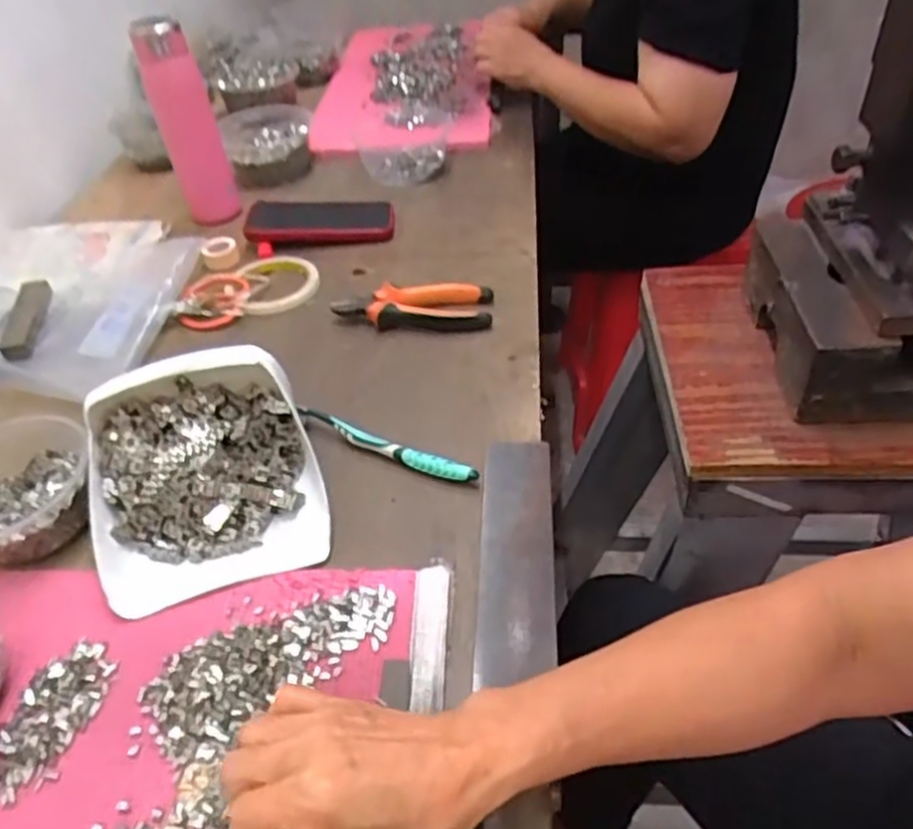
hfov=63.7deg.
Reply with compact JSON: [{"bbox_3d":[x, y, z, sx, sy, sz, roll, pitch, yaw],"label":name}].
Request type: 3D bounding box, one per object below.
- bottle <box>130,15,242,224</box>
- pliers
[{"bbox_3d":[-0.308,-0.333,0.847,0.063,0.215,0.050,-30,48,-25],"label":"bottle"},{"bbox_3d":[-0.042,-0.107,0.704,0.148,0.024,0.058,2,43,7],"label":"pliers"}]

